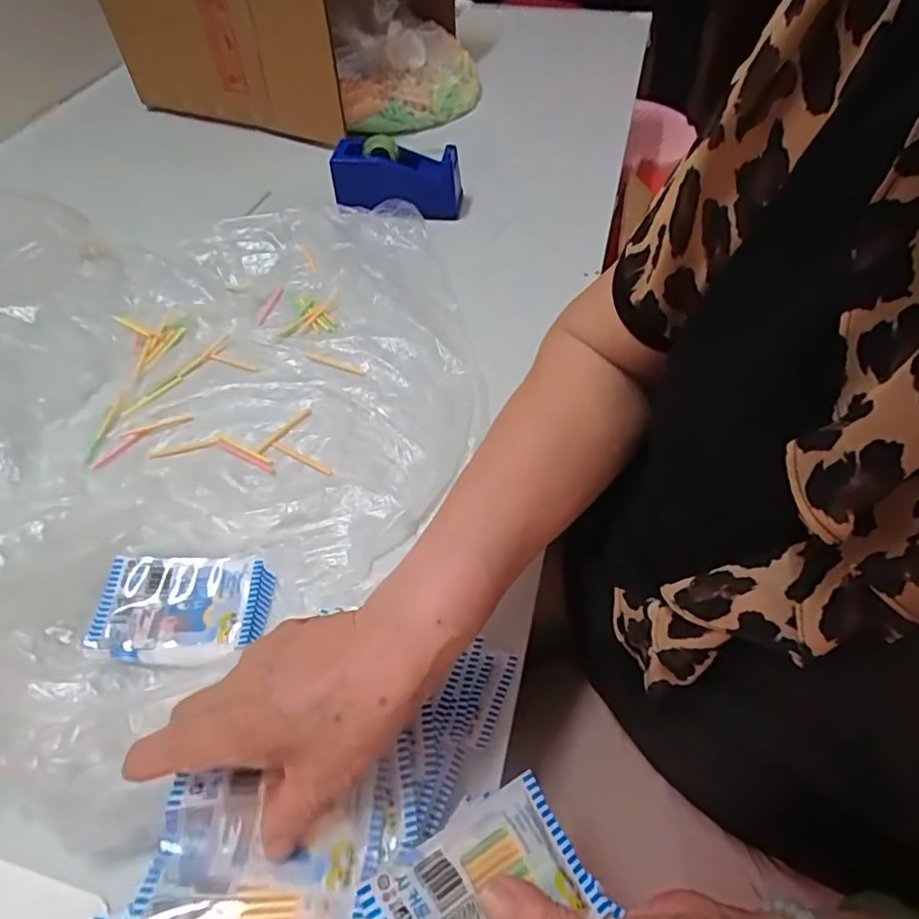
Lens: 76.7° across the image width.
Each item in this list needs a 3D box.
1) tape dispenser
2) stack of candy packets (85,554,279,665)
[{"bbox_3d":[-0.075,-0.336,0.691,0.148,0.065,0.072,-3,53,0],"label":"tape dispenser"},{"bbox_3d":[-0.192,0.100,0.399,0.115,0.011,0.074,-4,53,-1],"label":"stack of candy packets"}]

